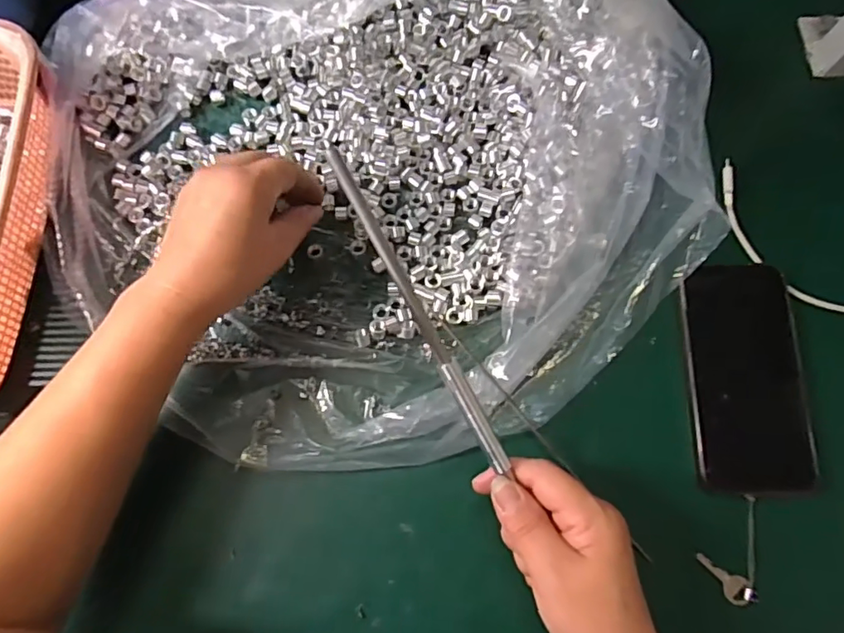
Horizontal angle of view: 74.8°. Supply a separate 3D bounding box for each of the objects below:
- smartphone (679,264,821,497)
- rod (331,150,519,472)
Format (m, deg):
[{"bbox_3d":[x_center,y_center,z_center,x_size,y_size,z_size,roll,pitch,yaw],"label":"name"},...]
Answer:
[{"bbox_3d":[0.226,0.043,0.382,0.075,0.017,0.153,-1,83,2],"label":"smartphone"},{"bbox_3d":[0.001,0.001,0.302,0.010,0.005,0.199,-29,101,-8],"label":"rod"}]

